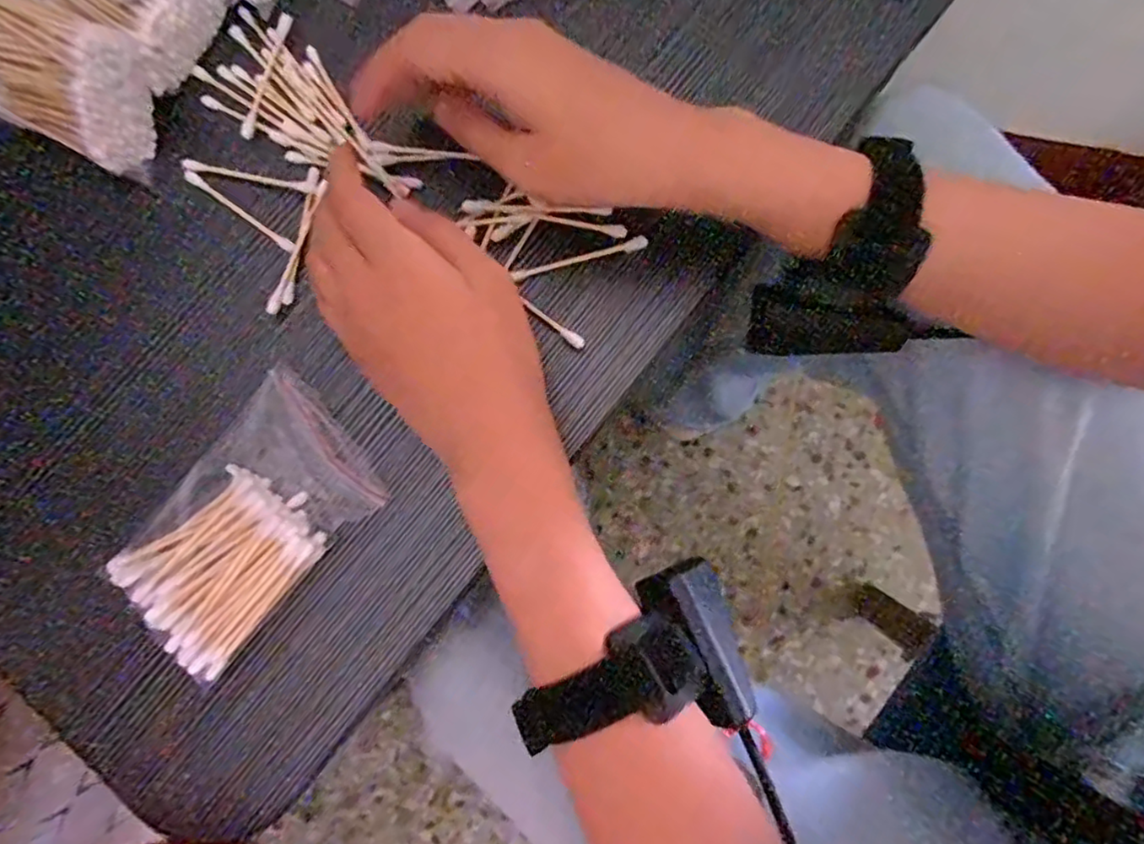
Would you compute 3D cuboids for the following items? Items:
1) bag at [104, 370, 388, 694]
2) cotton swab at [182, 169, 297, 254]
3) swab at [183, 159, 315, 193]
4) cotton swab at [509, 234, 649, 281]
[{"bbox_3d":[-0.140,0.042,0.273,0.071,0.020,0.113,42,83,8],"label":"bag"},{"bbox_3d":[-0.161,-0.102,0.307,0.069,0.004,0.005,35,82,7],"label":"cotton swab"},{"bbox_3d":[-0.157,-0.120,0.309,0.068,0.004,0.005,14,80,3],"label":"swab"},{"bbox_3d":[0.004,-0.077,0.297,0.064,0.004,0.007,-15,80,-2],"label":"cotton swab"}]

